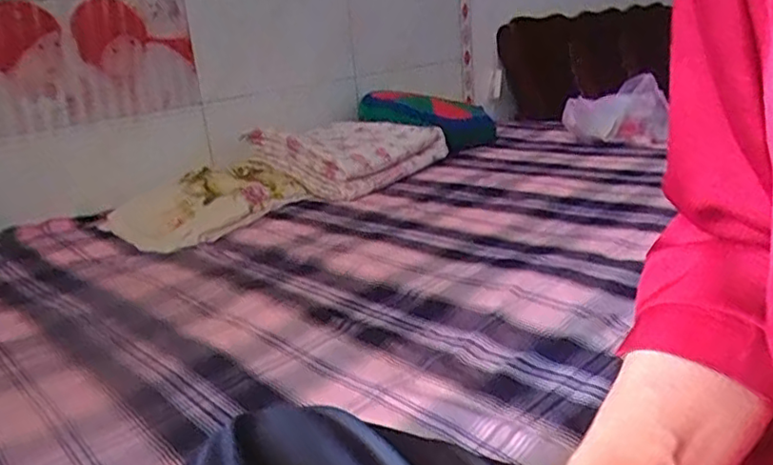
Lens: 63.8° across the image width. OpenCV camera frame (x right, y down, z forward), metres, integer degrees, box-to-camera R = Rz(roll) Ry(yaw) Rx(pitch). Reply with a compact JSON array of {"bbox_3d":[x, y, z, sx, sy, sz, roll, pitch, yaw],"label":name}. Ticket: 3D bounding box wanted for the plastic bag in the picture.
[{"bbox_3d":[0.672,-0.338,1.812,0.281,0.189,0.156,-3,15,14],"label":"plastic bag"}]

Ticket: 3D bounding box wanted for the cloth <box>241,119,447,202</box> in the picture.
[{"bbox_3d":[-0.103,-0.229,1.772,0.388,0.145,0.417,10,24,39],"label":"cloth"}]

